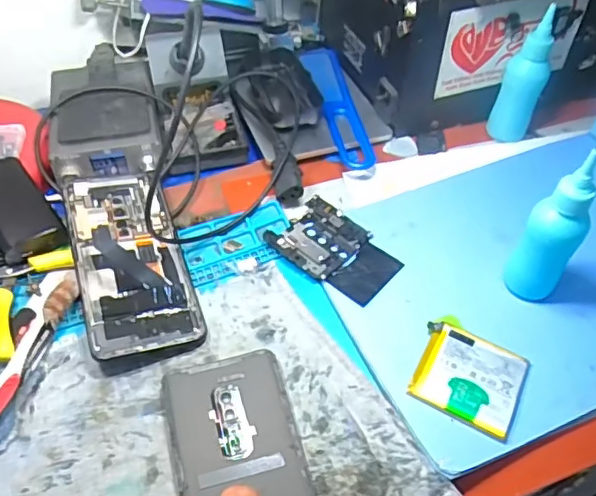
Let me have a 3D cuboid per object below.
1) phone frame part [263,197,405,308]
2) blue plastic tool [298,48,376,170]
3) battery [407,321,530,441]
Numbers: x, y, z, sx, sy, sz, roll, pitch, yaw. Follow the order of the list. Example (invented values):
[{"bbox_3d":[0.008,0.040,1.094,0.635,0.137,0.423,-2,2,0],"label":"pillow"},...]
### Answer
[{"bbox_3d":[0.028,0.001,0.416,0.088,0.006,0.062,34,56,24],"label":"phone frame part"},{"bbox_3d":[0.036,-0.139,0.531,0.034,0.009,0.192,-11,48,-4],"label":"blue plastic tool"},{"bbox_3d":[0.108,0.080,0.355,0.063,0.004,0.060,24,52,16],"label":"battery"}]

